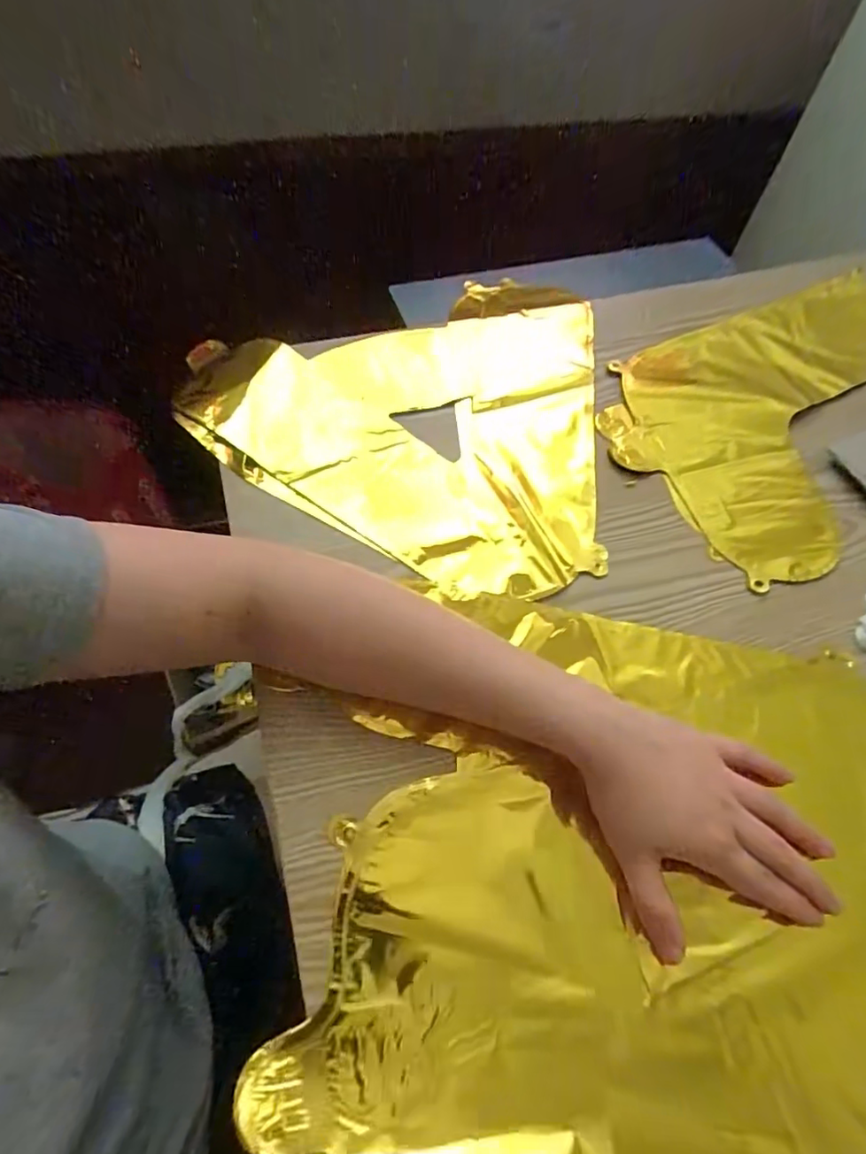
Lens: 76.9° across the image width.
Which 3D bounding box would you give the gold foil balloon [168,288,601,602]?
[{"bbox_3d":[-0.033,-0.155,0.458,0.339,0.018,0.346,7,60,1],"label":"gold foil balloon"}]

